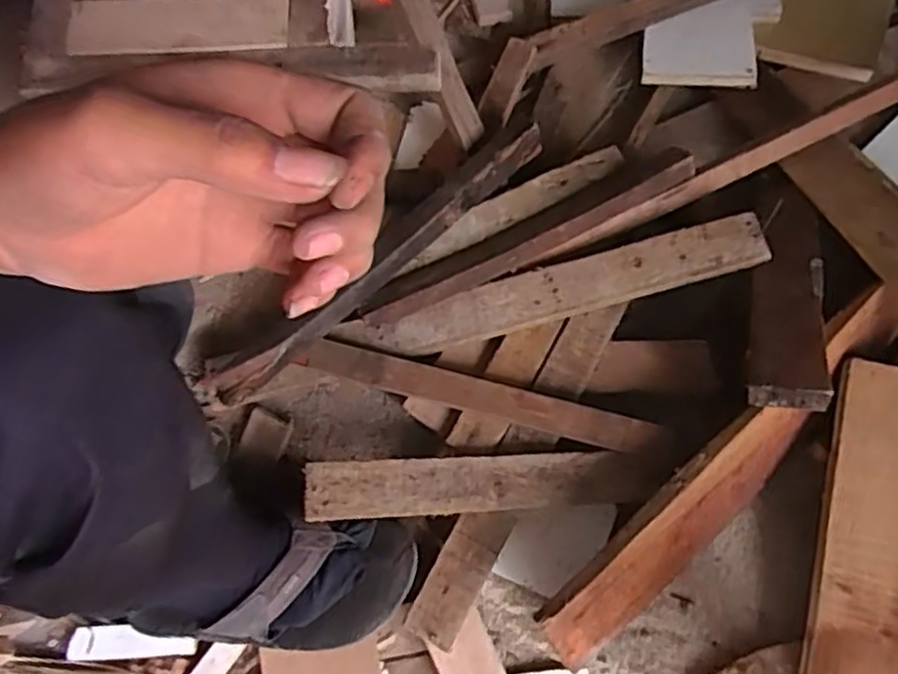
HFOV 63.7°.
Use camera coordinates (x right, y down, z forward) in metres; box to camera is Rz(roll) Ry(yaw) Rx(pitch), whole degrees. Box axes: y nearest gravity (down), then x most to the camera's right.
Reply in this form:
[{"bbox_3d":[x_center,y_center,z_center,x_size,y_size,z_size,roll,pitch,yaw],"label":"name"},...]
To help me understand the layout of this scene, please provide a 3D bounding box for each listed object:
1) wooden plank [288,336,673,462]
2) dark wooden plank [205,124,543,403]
[{"bbox_3d":[0.032,0.059,0.681,0.347,0.035,0.031,15,70,3],"label":"wooden plank"},{"bbox_3d":[-0.066,-0.076,0.693,0.395,0.038,0.034,-40,76,-15],"label":"dark wooden plank"}]

